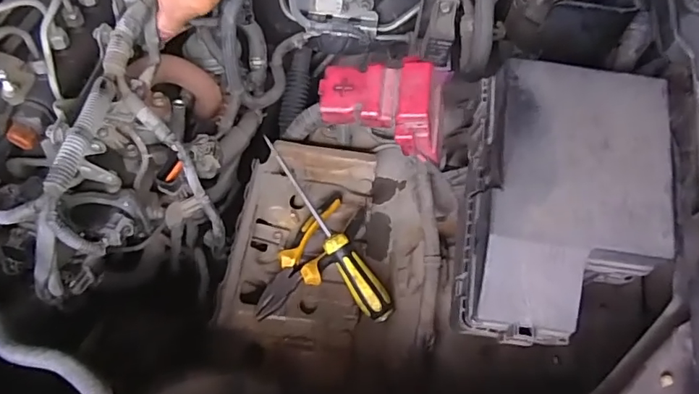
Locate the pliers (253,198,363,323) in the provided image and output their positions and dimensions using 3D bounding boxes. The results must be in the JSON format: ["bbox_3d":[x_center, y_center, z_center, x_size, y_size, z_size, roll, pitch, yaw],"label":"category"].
[{"bbox_3d":[-0.047,0.066,0.588,0.057,0.019,0.173,29,60,13],"label":"pliers"}]

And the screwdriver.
[{"bbox_3d":[-0.032,0.029,0.585,0.032,0.032,0.257,-29,75,-21],"label":"screwdriver"}]

